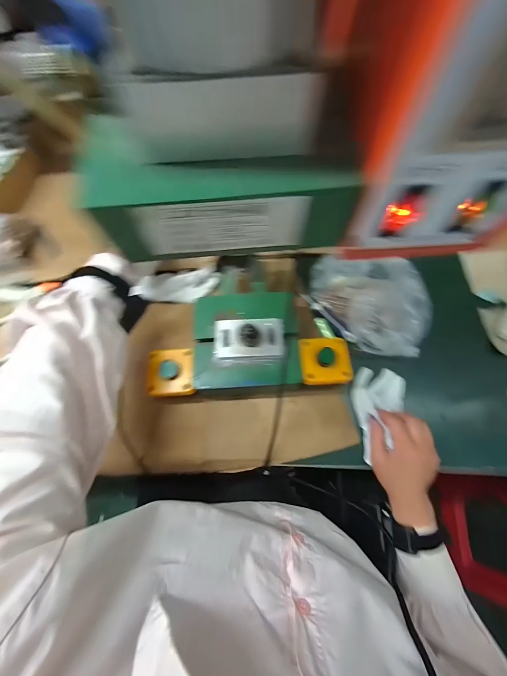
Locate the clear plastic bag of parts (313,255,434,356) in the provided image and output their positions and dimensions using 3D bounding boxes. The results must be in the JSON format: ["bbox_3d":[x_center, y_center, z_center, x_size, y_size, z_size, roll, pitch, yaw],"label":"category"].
[{"bbox_3d":[0.197,-0.066,0.467,0.186,0.049,0.190,4,67,3],"label":"clear plastic bag of parts"}]

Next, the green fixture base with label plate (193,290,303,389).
[{"bbox_3d":[-0.020,0.005,0.433,0.146,0.093,0.154,-4,67,-1],"label":"green fixture base with label plate"}]

